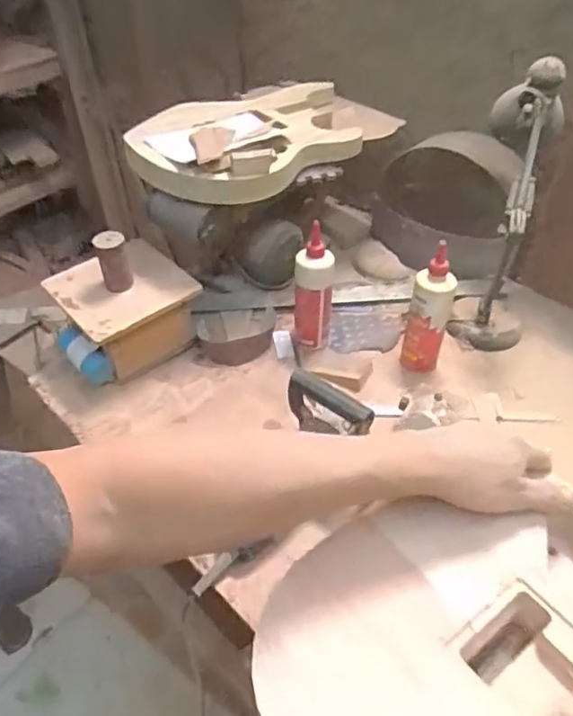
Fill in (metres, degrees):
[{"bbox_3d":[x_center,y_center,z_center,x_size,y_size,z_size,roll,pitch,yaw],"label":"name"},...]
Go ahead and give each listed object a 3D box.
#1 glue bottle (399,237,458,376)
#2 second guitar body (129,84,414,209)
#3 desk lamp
[{"bbox_3d":[0.240,-0.076,0.988,0.068,0.208,0.056,12,44,11],"label":"glue bottle"},{"bbox_3d":[-0.040,-0.428,1.087,0.326,0.065,0.539,32,51,29],"label":"second guitar body"},{"bbox_3d":[0.397,-0.254,1.026,0.133,0.434,0.266,12,44,11],"label":"desk lamp"}]

